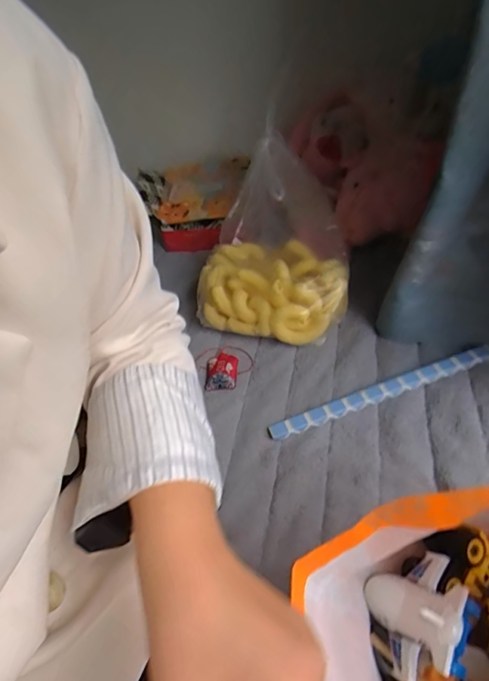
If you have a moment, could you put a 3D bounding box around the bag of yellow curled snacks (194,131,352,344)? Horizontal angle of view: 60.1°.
[{"bbox_3d":[0.072,-0.201,0.815,0.281,0.071,0.397,11,81,22],"label":"bag of yellow curled snacks"}]

